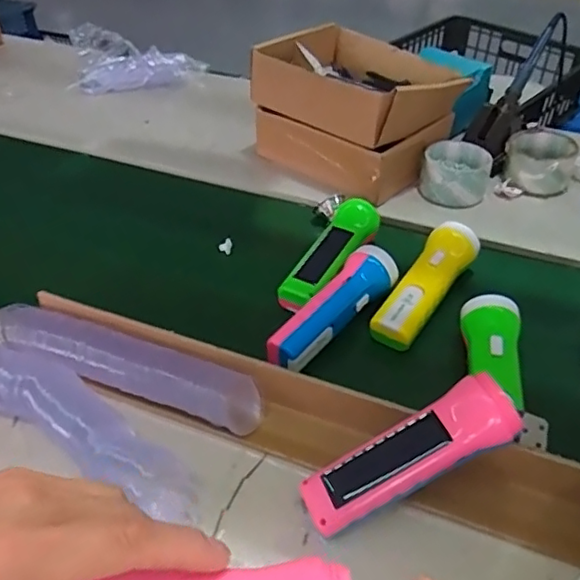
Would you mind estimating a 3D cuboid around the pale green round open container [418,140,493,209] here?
[{"bbox_3d":[0.208,-0.149,0.763,0.080,0.050,0.084,3,42,-3],"label":"pale green round open container"}]

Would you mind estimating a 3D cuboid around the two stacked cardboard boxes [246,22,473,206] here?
[{"bbox_3d":[0.093,-0.244,0.803,0.224,0.133,0.202,35,50,28],"label":"two stacked cardboard boxes"}]

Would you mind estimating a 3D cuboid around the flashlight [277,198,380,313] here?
[{"bbox_3d":[0.047,-0.040,0.654,0.058,0.041,0.174,22,45,17],"label":"flashlight"}]

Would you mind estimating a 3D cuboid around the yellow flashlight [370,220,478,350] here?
[{"bbox_3d":[0.140,-0.010,0.614,0.045,0.041,0.166,27,46,22],"label":"yellow flashlight"}]

